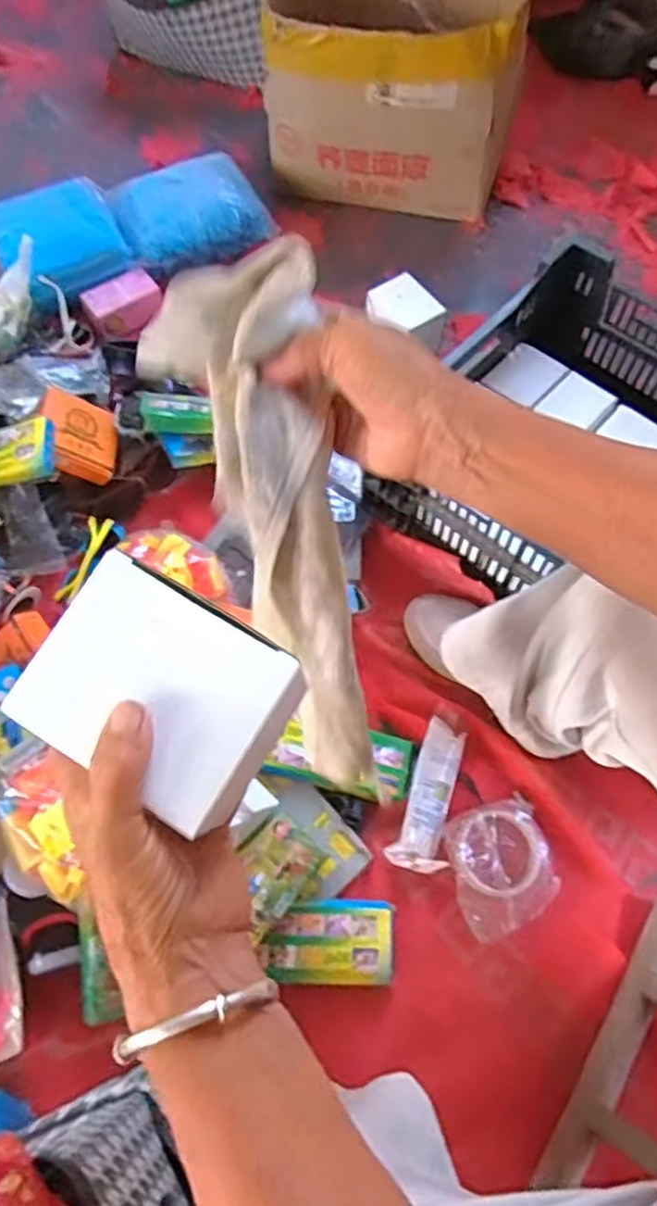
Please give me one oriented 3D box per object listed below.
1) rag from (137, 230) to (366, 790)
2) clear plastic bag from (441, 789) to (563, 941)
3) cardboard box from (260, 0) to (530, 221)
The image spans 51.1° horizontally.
[{"bbox_3d":[-0.024,-0.017,0.435,0.076,0.379,0.059,-18,43,-7],"label":"rag"},{"bbox_3d":[0.183,0.274,0.719,0.106,0.024,0.120,-16,66,-6],"label":"clear plastic bag"},{"bbox_3d":[0.090,-0.829,1.083,0.392,0.265,0.334,7,65,5],"label":"cardboard box"}]

